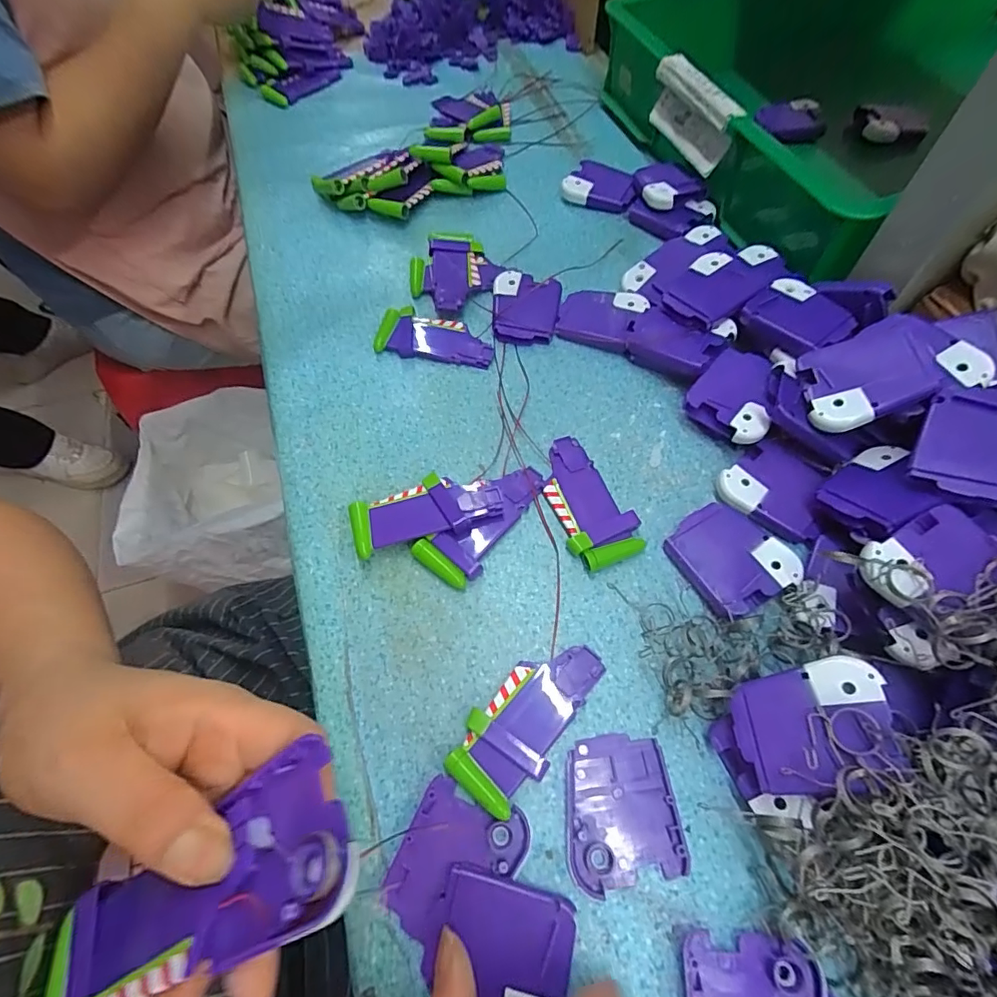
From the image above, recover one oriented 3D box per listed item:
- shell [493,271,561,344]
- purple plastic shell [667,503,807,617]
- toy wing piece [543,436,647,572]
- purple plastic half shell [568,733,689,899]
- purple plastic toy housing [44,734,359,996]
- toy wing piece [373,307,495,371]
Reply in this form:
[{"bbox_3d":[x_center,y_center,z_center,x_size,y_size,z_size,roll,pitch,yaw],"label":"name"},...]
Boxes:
[{"bbox_3d":[0.020,-0.147,0.388,0.050,0.014,0.061,8,64,7],"label":"shell"},{"bbox_3d":[0.130,0.033,0.286,0.051,0.017,0.059,-28,65,-10],"label":"purple plastic shell"},{"bbox_3d":[0.051,0.001,0.313,0.042,0.011,0.088,-25,64,-9],"label":"toy wing piece"},{"bbox_3d":[0.057,0.147,0.239,0.053,0.006,0.060,-10,63,-1],"label":"purple plastic half shell"},{"bbox_3d":[-0.098,0.128,0.165,0.119,0.016,0.048,-31,64,5],"label":"purple plastic toy housing"},{"bbox_3d":[-0.047,-0.123,0.385,0.089,0.009,0.039,10,64,8],"label":"toy wing piece"}]

